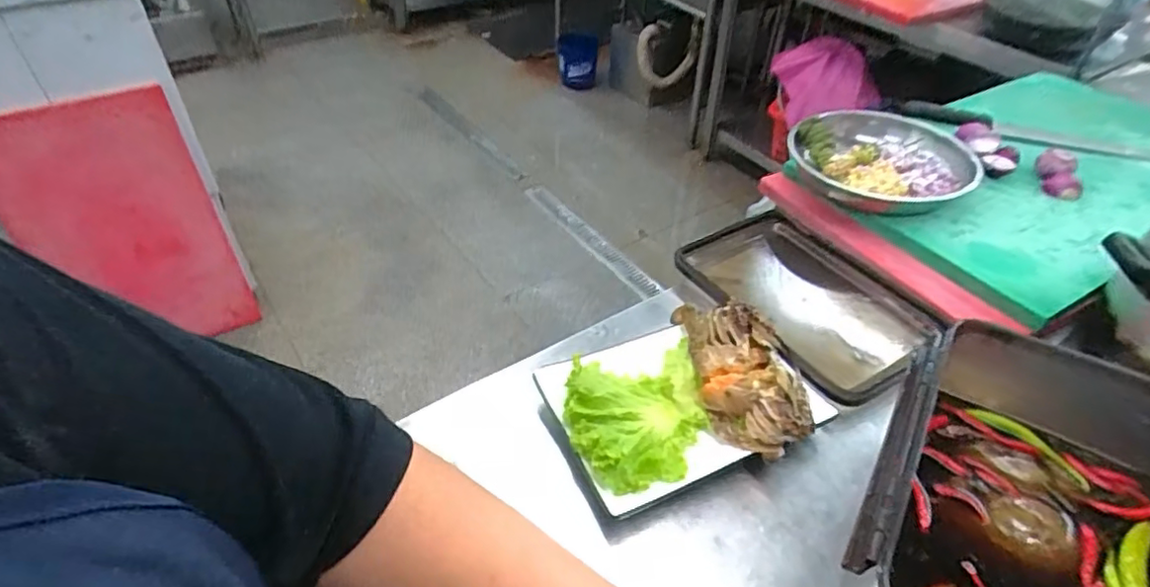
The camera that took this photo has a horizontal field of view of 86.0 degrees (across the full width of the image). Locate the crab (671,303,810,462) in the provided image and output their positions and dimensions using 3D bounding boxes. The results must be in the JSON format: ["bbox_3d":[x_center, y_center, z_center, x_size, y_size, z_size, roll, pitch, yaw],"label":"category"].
[{"bbox_3d":[0.173,0.075,0.620,0.104,0.041,0.186,-3,42,-5],"label":"crab"}]

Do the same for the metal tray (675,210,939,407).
[{"bbox_3d":[0.281,0.006,0.762,0.200,0.057,0.302,-20,47,-22],"label":"metal tray"}]

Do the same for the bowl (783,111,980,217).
[{"bbox_3d":[0.431,-0.189,0.868,0.241,0.048,0.207,11,43,11],"label":"bowl"}]

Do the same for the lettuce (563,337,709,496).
[{"bbox_3d":[0.064,0.114,0.589,0.143,0.030,0.141,-9,43,-11],"label":"lettuce"}]

